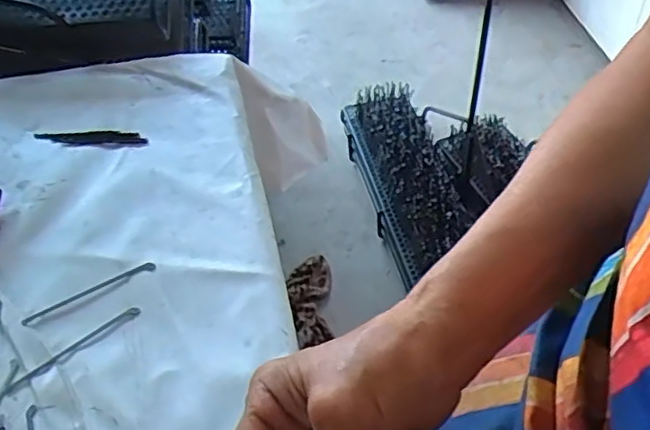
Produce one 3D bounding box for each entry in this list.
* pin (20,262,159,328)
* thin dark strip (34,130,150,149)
[{"bbox_3d":[-0.194,0.063,0.524,0.111,0.004,0.009,-24,51,-14],"label":"pin"},{"bbox_3d":[-0.242,-0.080,0.658,0.125,0.004,0.026,4,50,10],"label":"thin dark strip"}]

